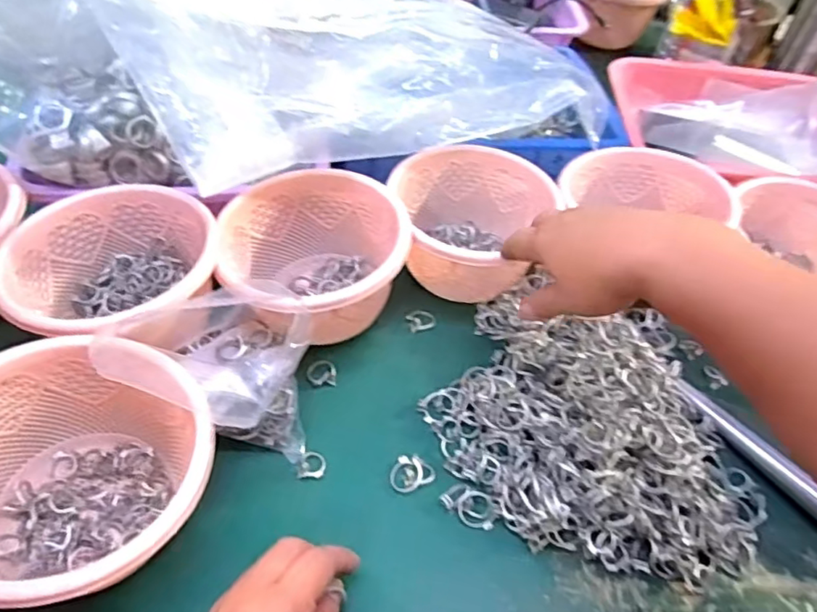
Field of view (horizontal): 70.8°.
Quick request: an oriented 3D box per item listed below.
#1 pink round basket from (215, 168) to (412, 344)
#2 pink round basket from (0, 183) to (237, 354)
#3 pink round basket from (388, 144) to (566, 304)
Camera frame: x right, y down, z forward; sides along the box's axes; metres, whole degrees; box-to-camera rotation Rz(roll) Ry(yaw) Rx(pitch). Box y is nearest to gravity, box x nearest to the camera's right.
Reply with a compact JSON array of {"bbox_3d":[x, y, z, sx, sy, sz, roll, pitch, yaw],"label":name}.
[{"bbox_3d":[-0.074,-0.039,0.473,0.141,0.092,0.140,4,49,-4],"label":"pink round basket"},{"bbox_3d":[-0.215,-0.023,0.434,0.141,0.072,0.142,4,49,-4],"label":"pink round basket"},{"bbox_3d":[0.052,-0.074,0.520,0.134,0.076,0.128,4,49,-4],"label":"pink round basket"}]

